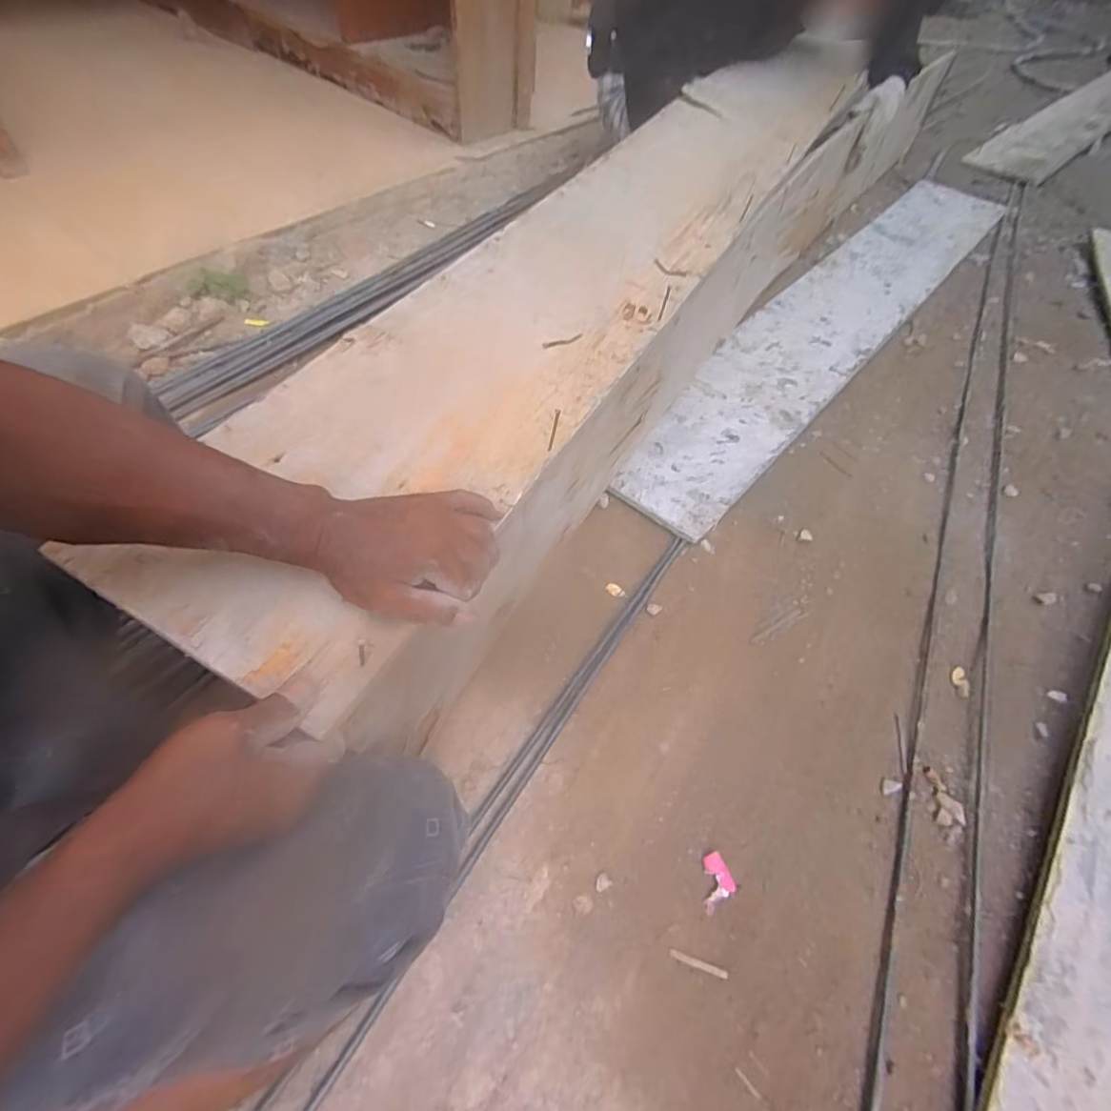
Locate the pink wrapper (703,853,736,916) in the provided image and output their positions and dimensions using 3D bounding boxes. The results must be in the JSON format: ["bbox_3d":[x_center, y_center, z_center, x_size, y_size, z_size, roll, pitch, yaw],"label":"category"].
[{"bbox_3d":[0.159,0.327,0.552,0.038,0.004,0.045,-14,57,-16],"label":"pink wrapper"}]

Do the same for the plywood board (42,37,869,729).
[{"bbox_3d":[0.107,-0.430,0.718,0.248,0.036,1.402,27,59,14],"label":"plywood board"}]

